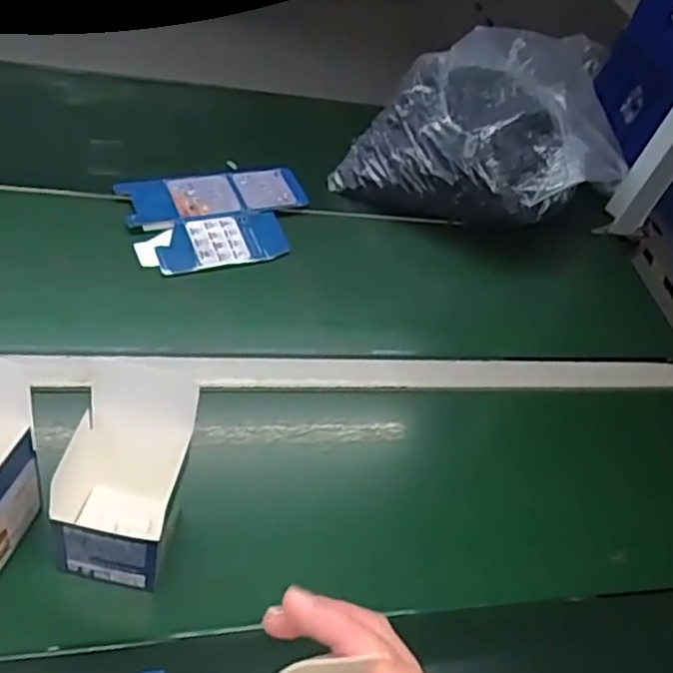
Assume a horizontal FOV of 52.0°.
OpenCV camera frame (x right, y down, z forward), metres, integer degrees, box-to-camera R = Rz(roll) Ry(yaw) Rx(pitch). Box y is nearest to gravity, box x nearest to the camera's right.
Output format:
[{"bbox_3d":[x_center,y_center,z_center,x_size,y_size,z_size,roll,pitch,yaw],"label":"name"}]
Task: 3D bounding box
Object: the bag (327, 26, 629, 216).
[{"bbox_3d":[0.221,-0.302,0.997,0.382,0.163,0.294,14,47,7],"label":"bag"}]

